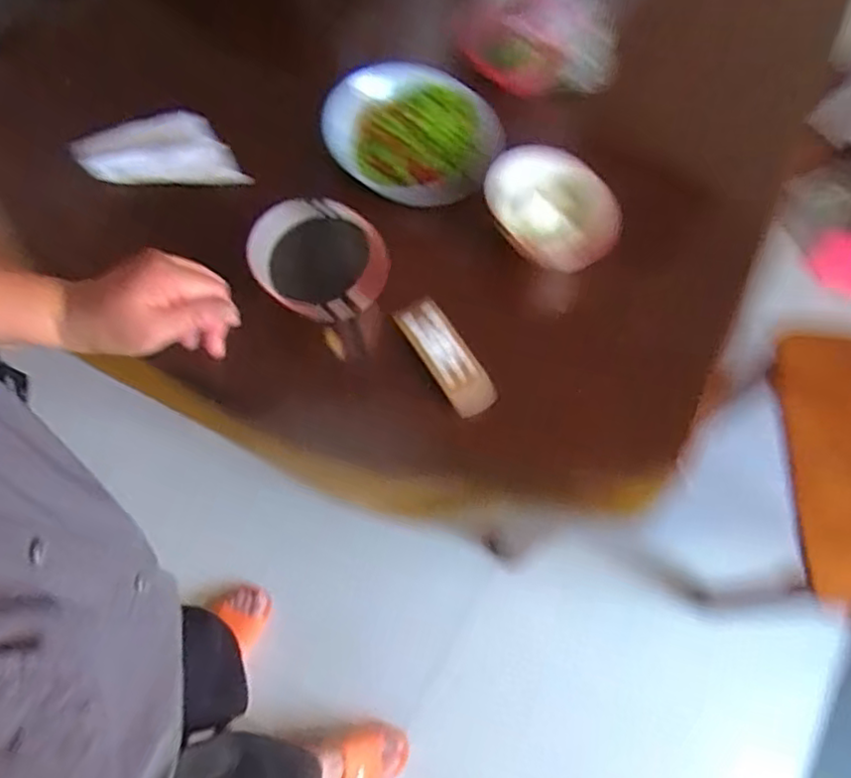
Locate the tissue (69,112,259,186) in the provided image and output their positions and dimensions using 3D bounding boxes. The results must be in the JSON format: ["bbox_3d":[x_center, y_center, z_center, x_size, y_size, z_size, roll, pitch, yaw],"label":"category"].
[{"bbox_3d":[-0.290,-0.270,0.722,0.178,0.030,0.090,-1,69,-3],"label":"tissue"}]

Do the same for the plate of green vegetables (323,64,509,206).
[{"bbox_3d":[-0.013,-0.292,0.732,0.187,0.038,0.180,1,69,-2],"label":"plate of green vegetables"}]

